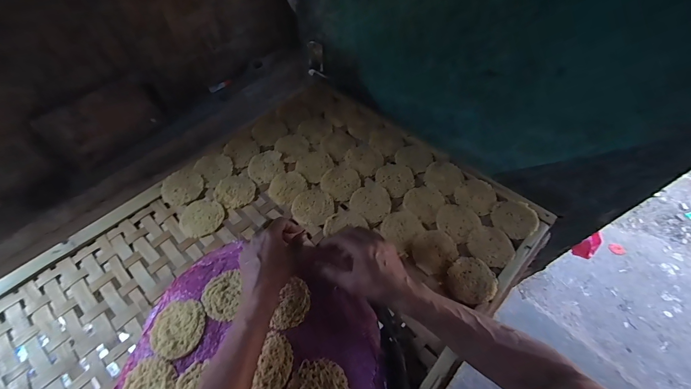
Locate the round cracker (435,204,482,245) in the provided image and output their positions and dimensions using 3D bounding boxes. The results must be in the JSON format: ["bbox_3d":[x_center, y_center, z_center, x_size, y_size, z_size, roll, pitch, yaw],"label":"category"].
[{"bbox_3d":[0.212,0.048,0.583,0.077,0.009,0.071,-1,55,2],"label":"round cracker"}]

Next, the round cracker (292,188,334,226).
[{"bbox_3d":[-0.062,0.024,0.606,0.078,0.007,0.076,3,57,-5],"label":"round cracker"}]

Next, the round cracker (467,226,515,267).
[{"bbox_3d":[0.263,0.091,0.551,0.073,0.012,0.077,-1,55,2],"label":"round cracker"}]

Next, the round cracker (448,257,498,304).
[{"bbox_3d":[0.214,0.143,0.517,0.075,0.004,0.075,-1,55,2],"label":"round cracker"}]

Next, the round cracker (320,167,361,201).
[{"bbox_3d":[-0.009,-0.028,0.634,0.072,0.007,0.076,-1,55,2],"label":"round cracker"}]

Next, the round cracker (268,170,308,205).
[{"bbox_3d":[-0.120,-0.017,0.629,0.070,0.006,0.076,-1,55,2],"label":"round cracker"}]

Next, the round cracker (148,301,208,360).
[{"bbox_3d":[-0.246,0.191,0.448,0.083,0.013,0.075,21,59,12],"label":"round cracker"}]

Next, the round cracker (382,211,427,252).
[{"bbox_3d":[0.107,0.063,0.575,0.069,0.010,0.070,-1,55,2],"label":"round cracker"}]

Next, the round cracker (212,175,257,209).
[{"bbox_3d":[-0.225,-0.007,0.629,0.080,0.008,0.074,-1,55,2],"label":"round cracker"}]

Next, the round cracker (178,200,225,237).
[{"bbox_3d":[-0.279,0.043,0.594,0.083,0.010,0.076,-1,55,2],"label":"round cracker"}]

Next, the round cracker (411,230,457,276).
[{"bbox_3d":[0.158,0.102,0.551,0.081,0.007,0.071,-38,62,-21],"label":"round cracker"}]

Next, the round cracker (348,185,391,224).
[{"bbox_3d":[0.053,0.015,0.609,0.075,0.007,0.080,-1,55,2],"label":"round cracker"}]

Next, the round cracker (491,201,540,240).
[{"bbox_3d":[0.319,0.042,0.579,0.074,0.008,0.078,-1,55,2],"label":"round cracker"}]

